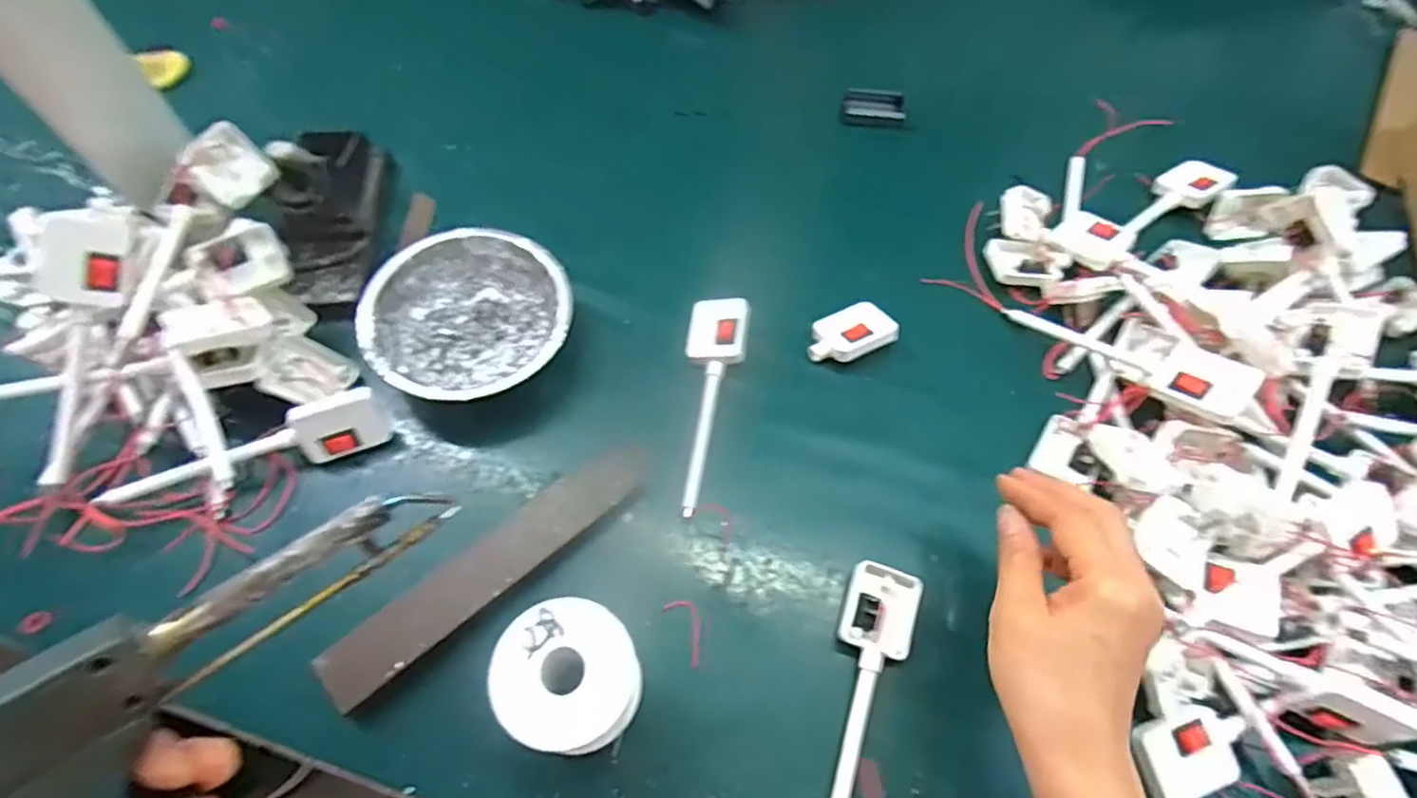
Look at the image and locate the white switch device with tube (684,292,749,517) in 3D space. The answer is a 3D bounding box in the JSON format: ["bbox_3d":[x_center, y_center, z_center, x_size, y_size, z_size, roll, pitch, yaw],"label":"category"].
[{"bbox_3d":[0.002,0.000,0.454,0.039,0.016,0.153,6,63,0],"label":"white switch device with tube"}]

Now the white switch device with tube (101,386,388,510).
[{"bbox_3d":[-0.270,0.034,0.413,0.149,0.035,0.030,-24,67,-15],"label":"white switch device with tube"}]

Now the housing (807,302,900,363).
[{"bbox_3d":[0.098,-0.043,0.486,0.060,0.023,0.038,-19,66,-13],"label":"housing"}]

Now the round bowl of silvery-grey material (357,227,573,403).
[{"bbox_3d":[-0.155,-0.052,0.462,0.125,0.050,0.124,1,63,-3],"label":"round bowl of silvery-grey material"}]

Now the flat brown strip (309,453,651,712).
[{"bbox_3d":[-0.121,0.092,0.400,0.201,0.007,0.037,-37,66,-22],"label":"flat brown strip"}]

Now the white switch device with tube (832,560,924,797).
[{"bbox_3d":[0.079,0.164,0.377,0.038,0.018,0.152,21,64,7],"label":"white switch device with tube"}]

